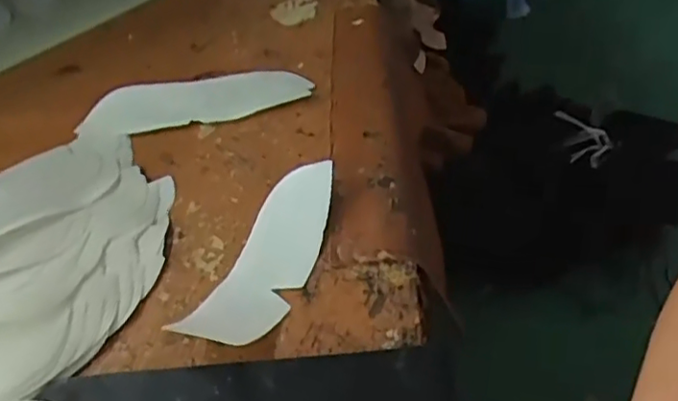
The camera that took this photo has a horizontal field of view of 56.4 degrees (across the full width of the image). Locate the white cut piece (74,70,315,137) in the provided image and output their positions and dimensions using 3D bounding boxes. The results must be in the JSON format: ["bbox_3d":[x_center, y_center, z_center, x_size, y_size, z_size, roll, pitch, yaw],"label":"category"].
[{"bbox_3d":[-0.134,-0.093,0.590,0.209,0.021,0.051,-10,47,0],"label":"white cut piece"}]

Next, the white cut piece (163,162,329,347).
[{"bbox_3d":[-0.049,0.038,0.445,0.051,0.034,0.157,14,51,21],"label":"white cut piece"}]

